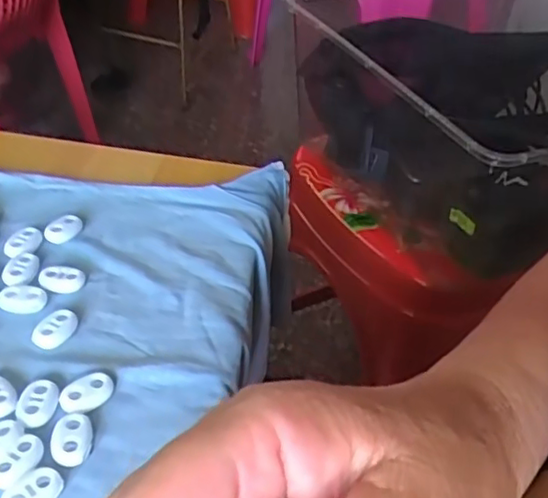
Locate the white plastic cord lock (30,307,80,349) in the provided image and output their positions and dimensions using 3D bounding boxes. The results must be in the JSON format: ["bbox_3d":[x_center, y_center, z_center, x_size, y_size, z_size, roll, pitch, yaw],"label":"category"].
[{"bbox_3d":[-0.102,0.037,0.298,0.016,0.004,0.023,20,42,16],"label":"white plastic cord lock"}]

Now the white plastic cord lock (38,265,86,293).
[{"bbox_3d":[-0.108,0.015,0.323,0.022,0.004,0.015,9,40,4],"label":"white plastic cord lock"}]

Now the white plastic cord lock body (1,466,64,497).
[{"bbox_3d":[-0.090,0.090,0.235,0.015,0.004,0.023,32,46,28],"label":"white plastic cord lock body"}]

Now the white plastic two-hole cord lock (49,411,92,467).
[{"bbox_3d":[-0.080,0.074,0.253,0.015,0.004,0.022,-2,40,-9],"label":"white plastic two-hole cord lock"}]

